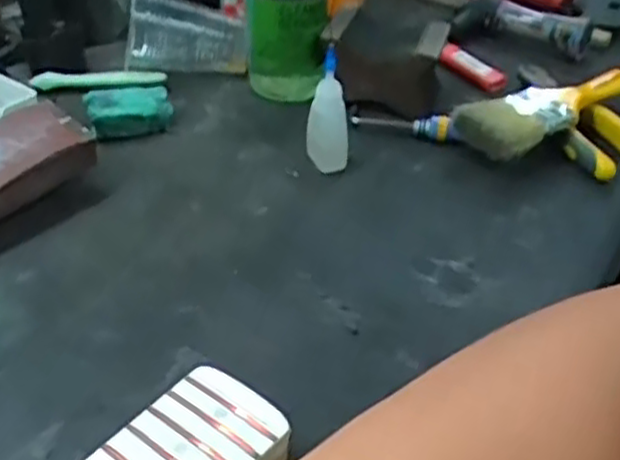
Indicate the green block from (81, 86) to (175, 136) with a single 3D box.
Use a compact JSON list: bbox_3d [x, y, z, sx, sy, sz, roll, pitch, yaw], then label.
[{"bbox_3d":[-0.133,-0.086,0.551,0.059,0.028,0.032,-7,41,-13],"label":"green block"}]

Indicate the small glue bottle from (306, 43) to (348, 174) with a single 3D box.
[{"bbox_3d":[0.014,-0.083,0.515,0.019,0.088,0.026,-16,44,-23],"label":"small glue bottle"}]

